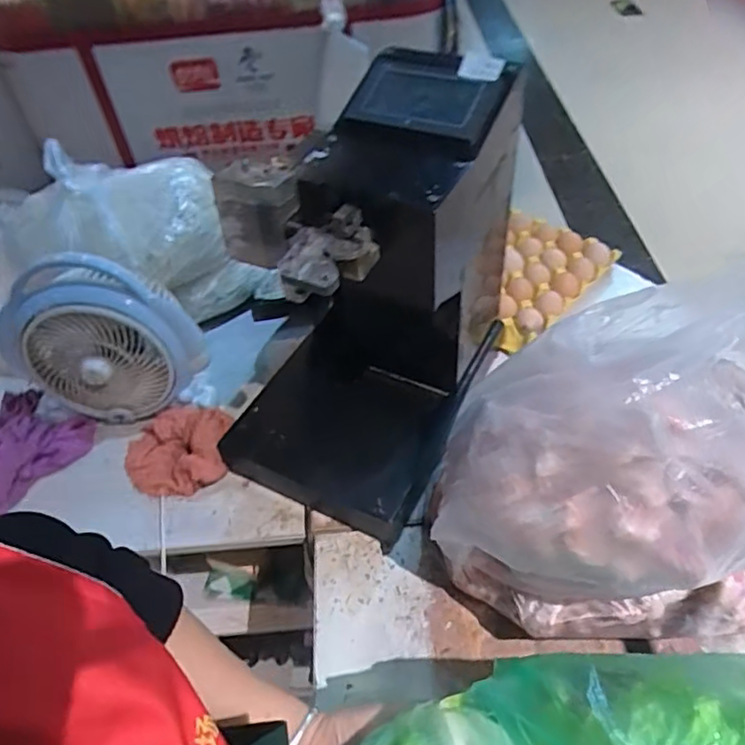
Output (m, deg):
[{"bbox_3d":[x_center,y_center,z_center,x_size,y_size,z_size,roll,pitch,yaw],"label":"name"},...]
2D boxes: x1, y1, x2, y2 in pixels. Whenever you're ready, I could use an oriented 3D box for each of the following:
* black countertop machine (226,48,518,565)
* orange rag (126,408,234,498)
[{"bbox_3d":[-0.005,-0.089,0.721,0.255,0.450,0.354,18,52,20],"label":"black countertop machine"},{"bbox_3d":[-0.267,0.102,0.818,0.148,0.066,0.119,-3,47,2],"label":"orange rag"}]

